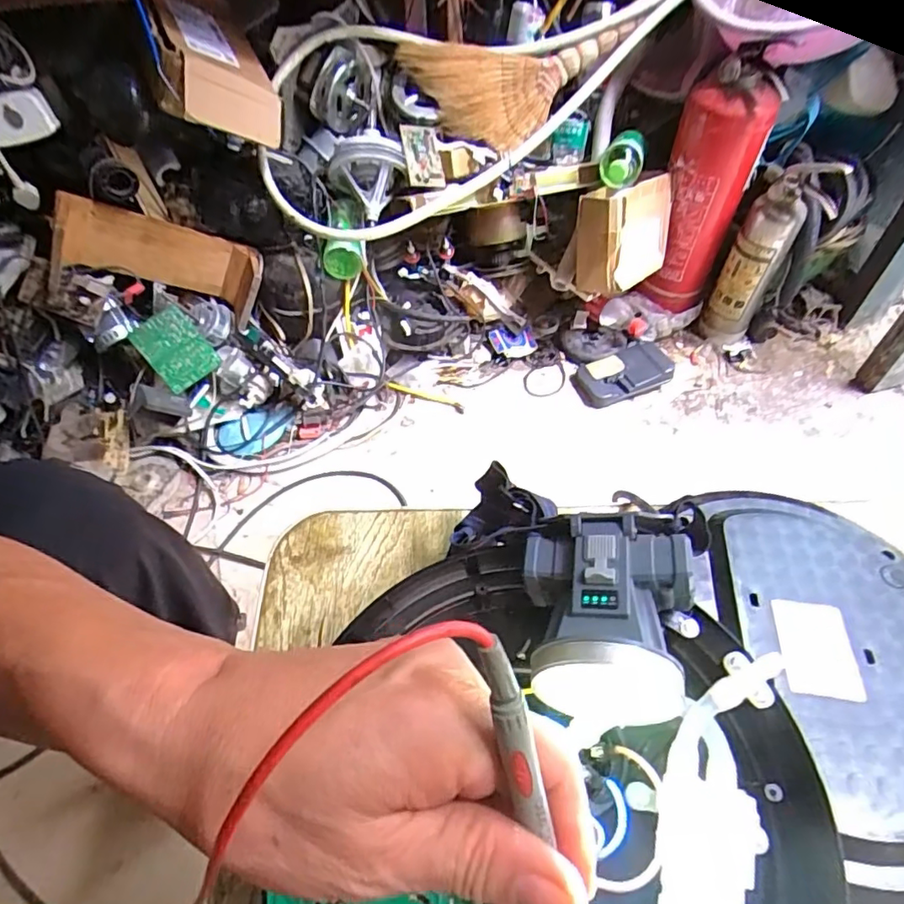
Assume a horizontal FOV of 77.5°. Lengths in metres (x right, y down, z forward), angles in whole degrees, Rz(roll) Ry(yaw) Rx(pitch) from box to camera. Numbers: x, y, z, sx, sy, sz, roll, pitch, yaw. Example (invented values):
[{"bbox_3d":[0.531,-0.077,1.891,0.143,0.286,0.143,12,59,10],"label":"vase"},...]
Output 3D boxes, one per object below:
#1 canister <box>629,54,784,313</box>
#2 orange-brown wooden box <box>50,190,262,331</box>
[{"bbox_3d":[0.448,-0.453,1.022,0.136,0.394,0.139,18,55,15],"label":"canister"},{"bbox_3d":[-0.480,-0.306,0.932,0.298,0.130,0.114,9,46,-31],"label":"orange-brown wooden box"}]

